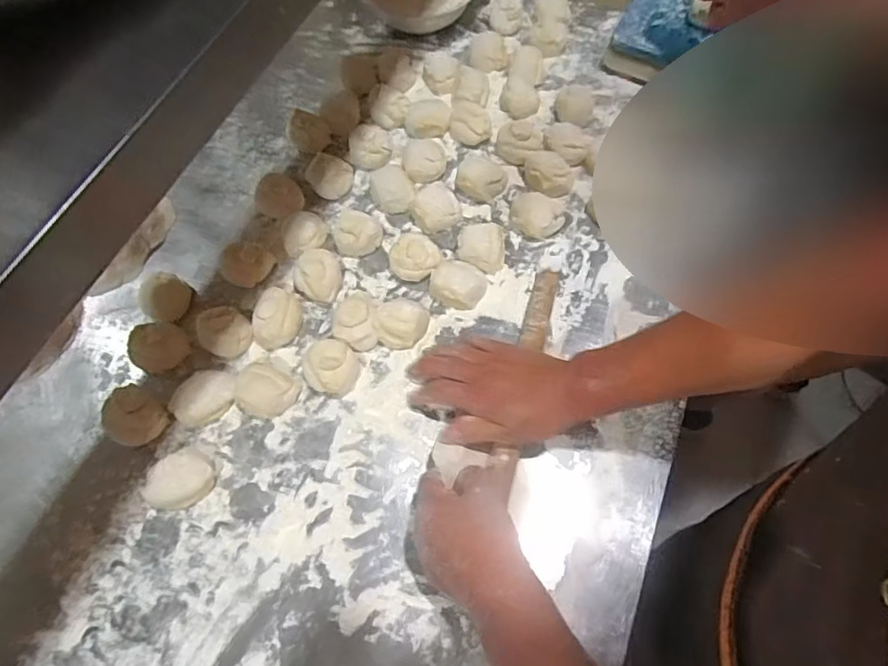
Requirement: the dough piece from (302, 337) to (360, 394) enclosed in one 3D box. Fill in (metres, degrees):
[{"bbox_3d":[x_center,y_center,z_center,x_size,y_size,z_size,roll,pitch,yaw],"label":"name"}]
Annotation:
[{"bbox_3d":[-0.112,0.033,0.512,0.053,0.035,0.052,0,65,1],"label":"dough piece"}]

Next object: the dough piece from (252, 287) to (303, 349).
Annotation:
[{"bbox_3d":[-0.168,-0.017,0.531,0.045,0.034,0.062,7,64,2],"label":"dough piece"}]

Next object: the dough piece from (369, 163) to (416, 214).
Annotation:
[{"bbox_3d":[-0.061,-0.170,0.605,0.049,0.035,0.055,-10,65,-3],"label":"dough piece"}]

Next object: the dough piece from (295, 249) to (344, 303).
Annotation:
[{"bbox_3d":[-0.133,-0.061,0.553,0.050,0.036,0.054,0,65,1],"label":"dough piece"}]

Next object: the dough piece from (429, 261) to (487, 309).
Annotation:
[{"bbox_3d":[0.016,-0.054,0.546,0.059,0.034,0.047,18,65,8],"label":"dough piece"}]

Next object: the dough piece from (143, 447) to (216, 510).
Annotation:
[{"bbox_3d":[-0.239,0.128,0.458,0.061,0.040,0.052,-28,68,-14],"label":"dough piece"}]

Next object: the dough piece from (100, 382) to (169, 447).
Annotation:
[{"bbox_3d":[-0.293,0.078,0.488,0.054,0.034,0.049,24,67,12],"label":"dough piece"}]

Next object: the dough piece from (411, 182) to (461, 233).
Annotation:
[{"bbox_3d":[-0.009,-0.146,0.591,0.058,0.034,0.057,0,64,-1],"label":"dough piece"}]

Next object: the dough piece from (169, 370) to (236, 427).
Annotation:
[{"bbox_3d":[-0.229,0.062,0.496,0.059,0.031,0.041,-33,68,-13],"label":"dough piece"}]

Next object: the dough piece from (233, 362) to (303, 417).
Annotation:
[{"bbox_3d":[-0.170,0.054,0.501,0.056,0.035,0.050,8,64,3],"label":"dough piece"}]

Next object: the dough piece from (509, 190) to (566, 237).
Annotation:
[{"bbox_3d":[0.107,-0.137,0.590,0.060,0.026,0.060,12,66,7],"label":"dough piece"}]

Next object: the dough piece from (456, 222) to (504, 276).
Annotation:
[{"bbox_3d":[0.040,-0.094,0.565,0.051,0.032,0.043,4,65,3],"label":"dough piece"}]

